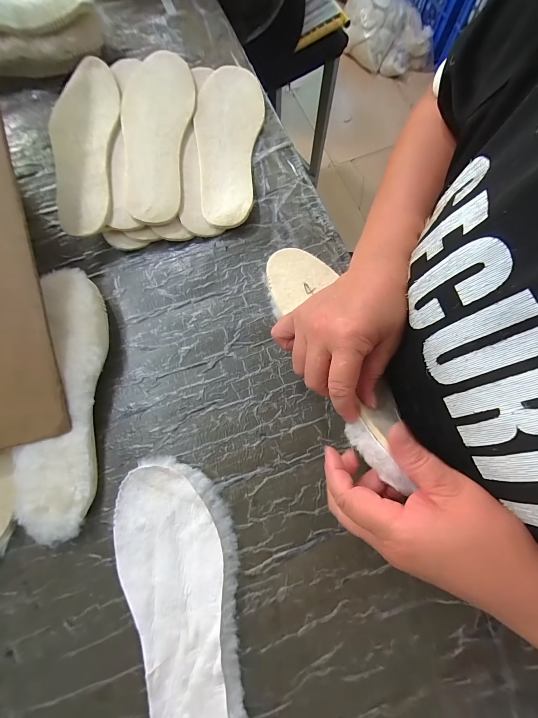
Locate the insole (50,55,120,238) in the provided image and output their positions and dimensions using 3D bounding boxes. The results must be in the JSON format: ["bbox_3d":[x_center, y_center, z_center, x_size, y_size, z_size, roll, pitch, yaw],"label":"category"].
[{"bbox_3d":[-0.227,-0.261,0.352,0.077,0.008,0.241,-2,80,1],"label":"insole"}]

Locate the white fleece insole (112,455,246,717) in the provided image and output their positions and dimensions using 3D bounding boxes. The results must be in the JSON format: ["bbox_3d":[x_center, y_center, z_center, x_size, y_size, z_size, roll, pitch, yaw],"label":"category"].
[{"bbox_3d":[-0.071,0.221,0.258,0.100,0.019,0.257,-17,76,-3],"label":"white fleece insole"}]

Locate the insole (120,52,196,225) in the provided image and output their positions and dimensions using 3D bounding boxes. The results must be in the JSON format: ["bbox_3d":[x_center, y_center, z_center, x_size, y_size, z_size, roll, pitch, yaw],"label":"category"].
[{"bbox_3d":[-0.143,-0.277,0.355,0.083,0.010,0.238,5,80,-5],"label":"insole"}]

